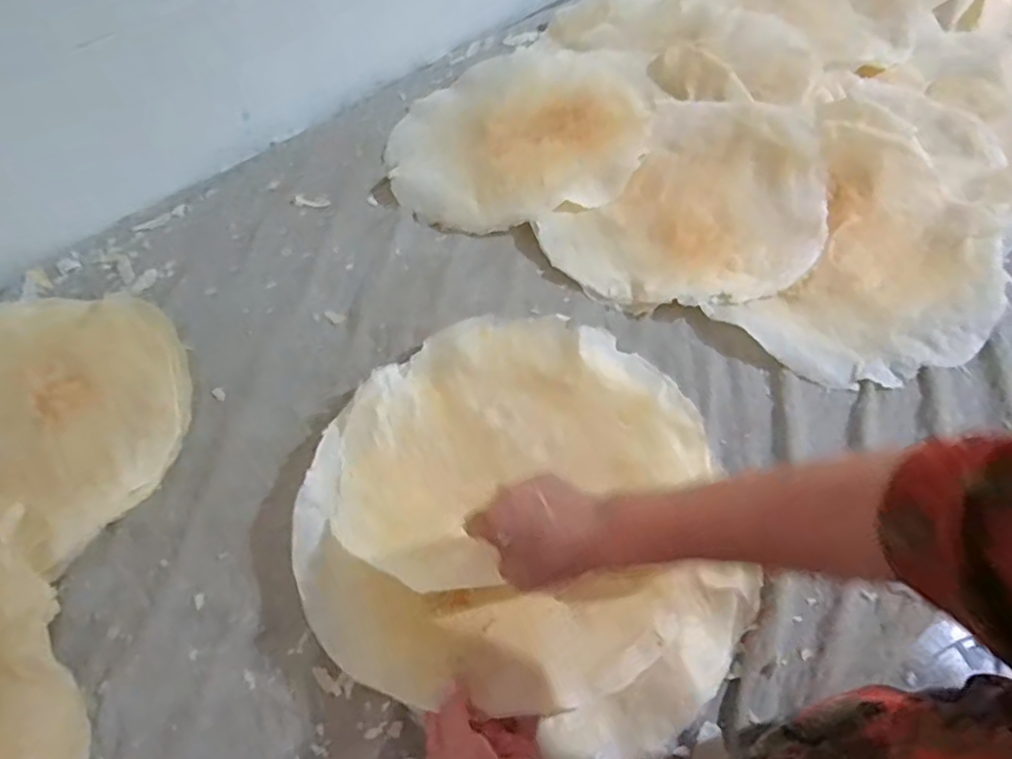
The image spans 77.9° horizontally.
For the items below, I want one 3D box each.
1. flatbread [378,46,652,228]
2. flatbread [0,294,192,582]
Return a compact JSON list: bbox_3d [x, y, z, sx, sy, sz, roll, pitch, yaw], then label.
[{"bbox_3d":[0.021,-0.375,0.931,0.366,0.037,0.434,19,62,12],"label":"flatbread"},{"bbox_3d":[-0.559,0.032,0.704,0.409,0.021,0.329,5,54,4],"label":"flatbread"}]

